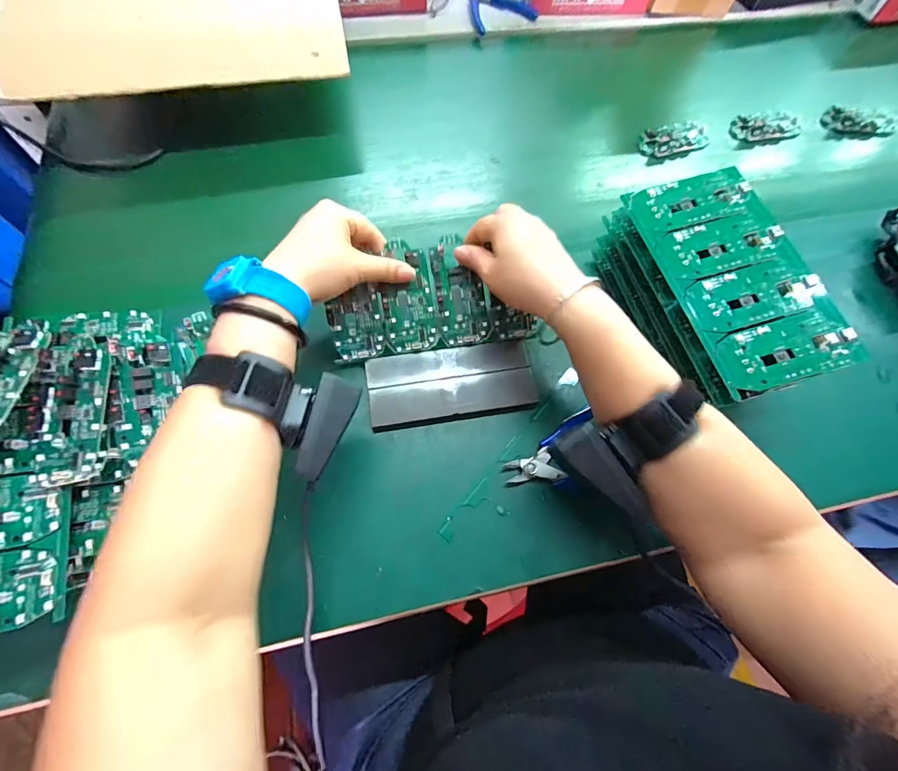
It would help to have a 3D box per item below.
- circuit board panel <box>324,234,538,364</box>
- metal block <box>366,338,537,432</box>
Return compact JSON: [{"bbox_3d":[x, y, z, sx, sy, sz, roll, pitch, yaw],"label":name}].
[{"bbox_3d":[-0.017,-0.081,0.375,0.177,0.010,0.096,-9,95,-8],"label":"circuit board panel"},{"bbox_3d":[0.003,-0.002,0.377,0.148,0.014,0.064,-8,67,-6],"label":"metal block"}]

